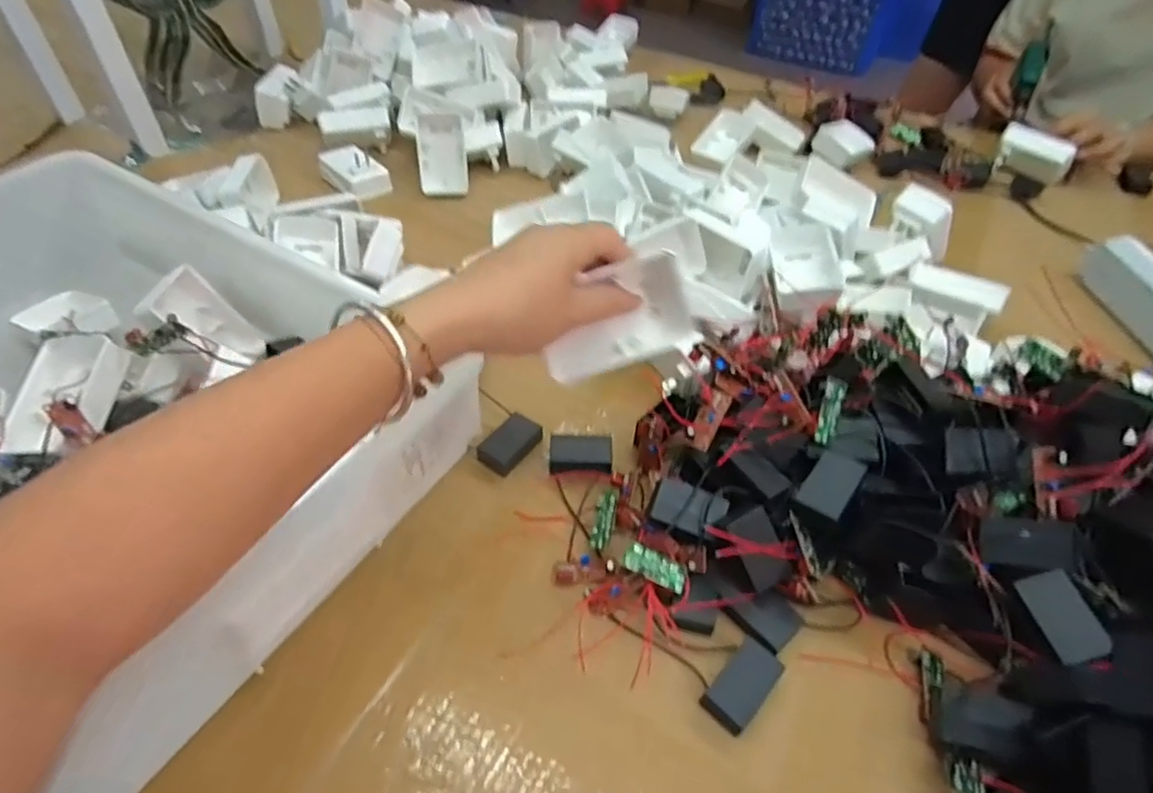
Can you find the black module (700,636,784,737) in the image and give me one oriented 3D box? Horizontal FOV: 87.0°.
[{"bbox_3d":[0.098,0.168,0.355,0.027,0.014,0.050,37,55,26],"label":"black module"}]

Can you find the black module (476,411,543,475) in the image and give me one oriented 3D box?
[{"bbox_3d":[-0.051,0.037,0.469,0.030,0.017,0.054,26,51,19],"label":"black module"}]

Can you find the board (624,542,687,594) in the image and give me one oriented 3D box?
[{"bbox_3d":[0.050,0.108,0.381,0.041,0.006,0.017,30,48,-6],"label":"board"}]

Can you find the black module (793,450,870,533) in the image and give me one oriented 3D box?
[{"bbox_3d":[0.164,0.059,0.392,0.031,0.012,0.056,31,53,22],"label":"black module"}]

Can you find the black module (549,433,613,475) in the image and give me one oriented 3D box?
[{"bbox_3d":[0.004,0.044,0.470,0.047,0.013,0.029,4,47,0],"label":"black module"}]

